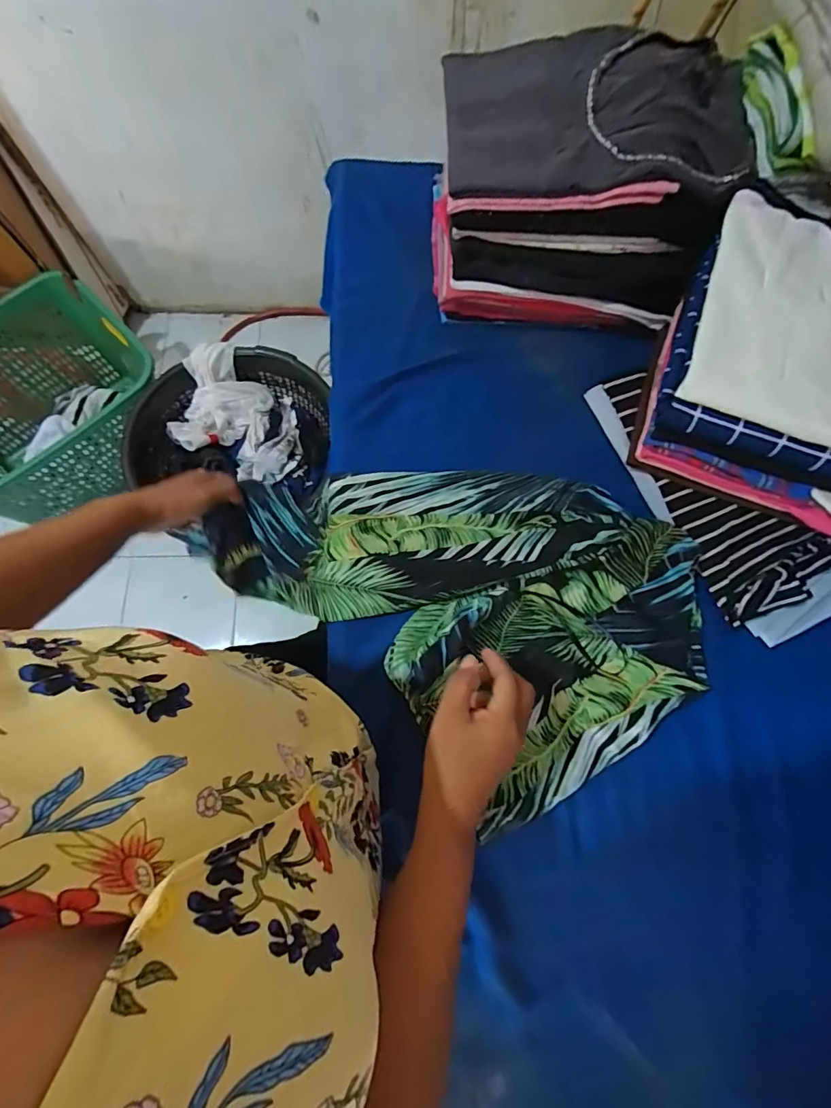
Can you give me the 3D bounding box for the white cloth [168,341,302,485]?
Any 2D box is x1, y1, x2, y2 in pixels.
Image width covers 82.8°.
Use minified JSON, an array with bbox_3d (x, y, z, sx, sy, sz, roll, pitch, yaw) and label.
[{"bbox_3d":[-0.423,-0.327,1.138,0.308,0.138,0.245,32,75,8],"label":"white cloth"}]

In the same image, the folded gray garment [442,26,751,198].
[{"bbox_3d":[0.175,-0.446,0.471,0.282,0.038,0.206,3,73,-1],"label":"folded gray garment"}]

